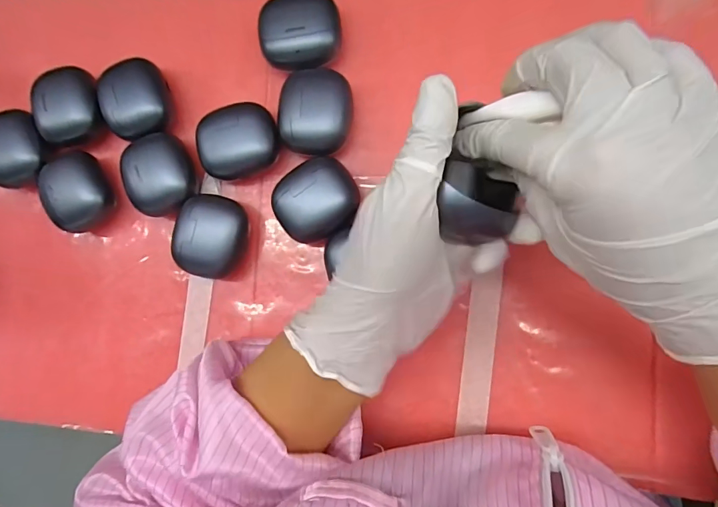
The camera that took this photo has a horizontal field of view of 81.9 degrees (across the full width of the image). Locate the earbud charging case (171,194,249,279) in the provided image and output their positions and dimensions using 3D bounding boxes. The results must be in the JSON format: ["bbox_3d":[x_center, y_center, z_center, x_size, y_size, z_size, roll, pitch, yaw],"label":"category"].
[{"bbox_3d":[-0.104,-0.012,0.293,0.043,0.031,0.056,15,90,9],"label":"earbud charging case"}]

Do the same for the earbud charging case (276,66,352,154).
[{"bbox_3d":[-0.029,-0.096,0.283,0.047,0.027,0.056,-1,87,8],"label":"earbud charging case"}]

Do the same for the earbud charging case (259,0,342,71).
[{"bbox_3d":[-0.040,-0.154,0.288,0.052,0.026,0.049,-2,87,8],"label":"earbud charging case"}]

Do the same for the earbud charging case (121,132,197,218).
[{"bbox_3d":[-0.143,-0.057,0.300,0.047,0.028,0.054,-23,84,7],"label":"earbud charging case"}]

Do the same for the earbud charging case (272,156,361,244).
[{"bbox_3d":[-0.028,-0.034,0.281,0.055,0.031,0.050,-30,83,6],"label":"earbud charging case"}]

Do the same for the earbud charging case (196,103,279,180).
[{"bbox_3d":[-0.083,-0.077,0.290,0.055,0.029,0.041,-21,84,7],"label":"earbud charging case"}]

